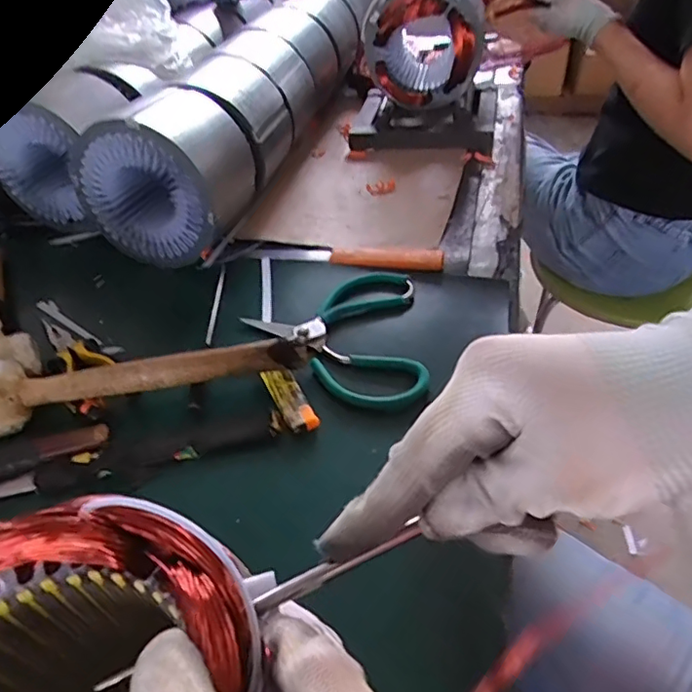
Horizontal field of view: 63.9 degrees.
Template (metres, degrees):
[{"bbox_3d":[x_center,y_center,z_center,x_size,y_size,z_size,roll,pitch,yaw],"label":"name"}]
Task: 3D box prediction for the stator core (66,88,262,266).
[{"bbox_3d":[-0.190,-0.184,0.596,0.151,0.142,0.124,10,46,14],"label":"stator core"}]

